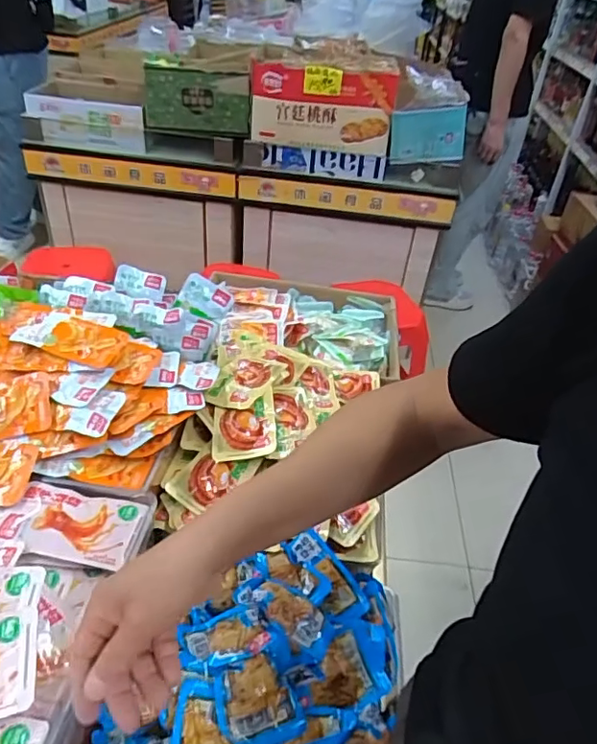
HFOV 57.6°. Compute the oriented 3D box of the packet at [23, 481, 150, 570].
[{"bbox_3d":[-0.205,0.142,0.511,0.112,0.015,0.073,8,39,2],"label":"packet"}]

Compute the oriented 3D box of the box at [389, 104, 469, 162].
[{"bbox_3d":[0.412,-0.762,1.744,0.241,0.158,0.069,-4,35,-1],"label":"box"}]

